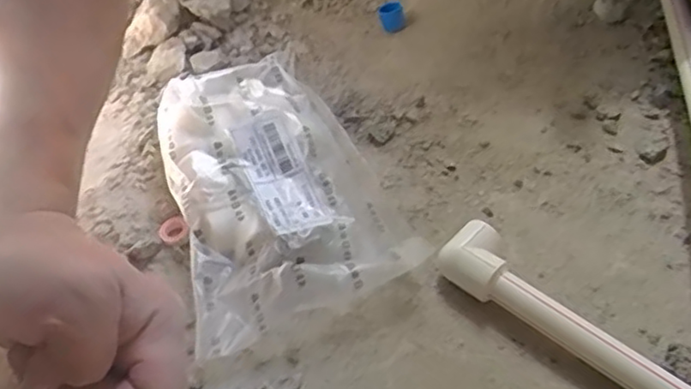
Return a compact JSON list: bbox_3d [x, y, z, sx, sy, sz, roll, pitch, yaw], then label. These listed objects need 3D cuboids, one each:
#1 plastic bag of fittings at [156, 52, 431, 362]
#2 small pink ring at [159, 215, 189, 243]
[{"bbox_3d":[-0.053,-0.010,0.455,0.144,0.047,0.219,-15,51,-14],"label":"plastic bag of fittings"},{"bbox_3d":[-0.122,0.024,0.460,0.020,0.008,0.020,0,49,-1],"label":"small pink ring"}]

